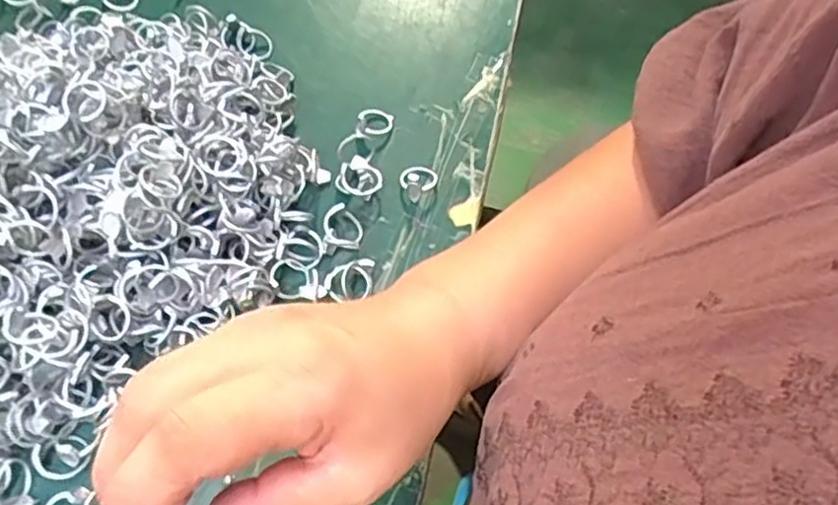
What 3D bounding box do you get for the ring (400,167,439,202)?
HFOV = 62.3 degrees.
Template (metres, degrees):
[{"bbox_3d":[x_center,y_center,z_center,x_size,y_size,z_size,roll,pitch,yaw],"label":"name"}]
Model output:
[{"bbox_3d":[0.000,-0.040,0.373,0.021,0.010,0.018,-33,67,-17],"label":"ring"}]

